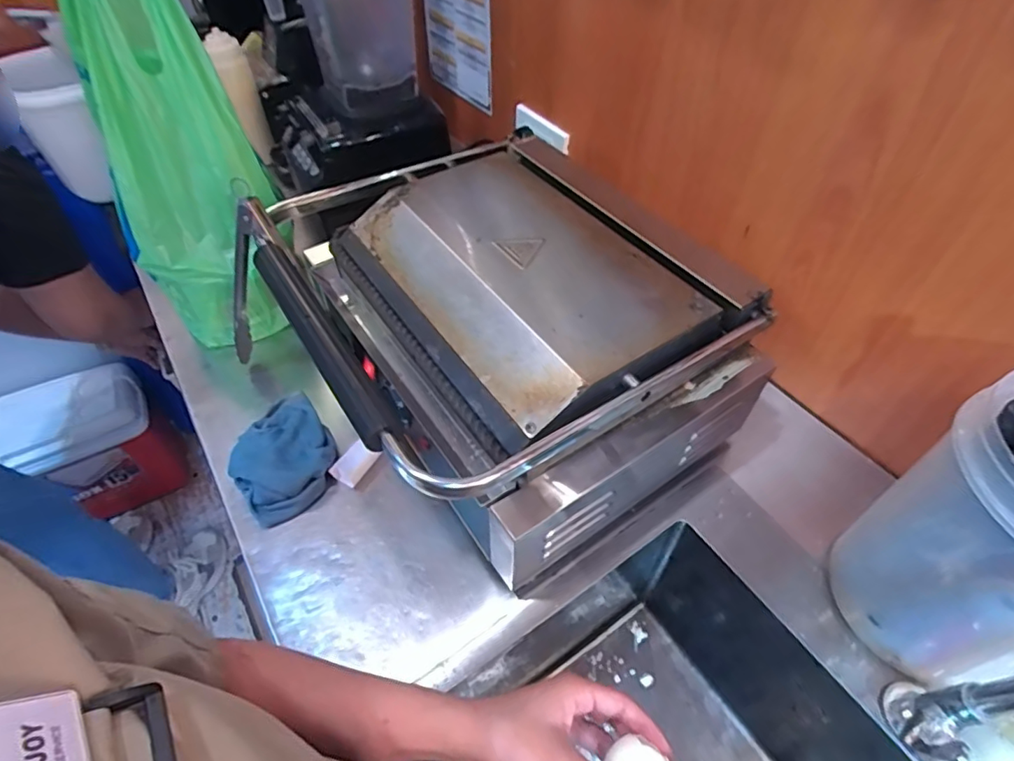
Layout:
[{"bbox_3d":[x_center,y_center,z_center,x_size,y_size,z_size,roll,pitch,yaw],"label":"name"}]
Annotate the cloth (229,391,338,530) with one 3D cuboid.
[{"bbox_3d":[-0.239,0.073,0.571,0.102,0.040,0.135,-30,56,-24],"label":"cloth"}]

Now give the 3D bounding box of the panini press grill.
[{"bbox_3d":[-0.024,-0.045,0.573,0.376,0.196,0.430,-28,55,-23],"label":"panini press grill"}]

